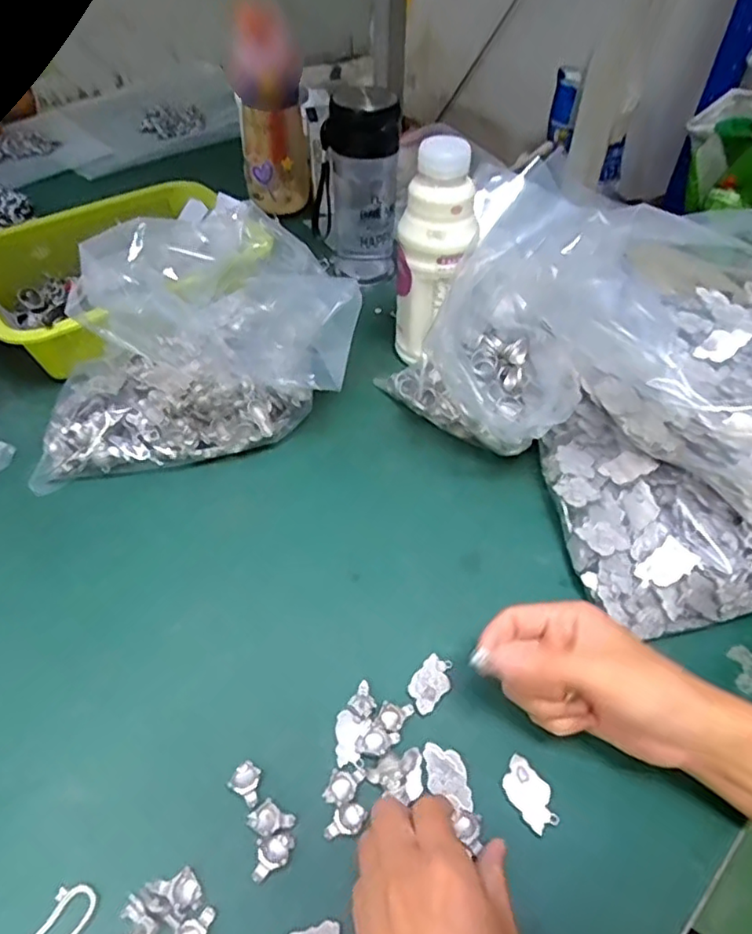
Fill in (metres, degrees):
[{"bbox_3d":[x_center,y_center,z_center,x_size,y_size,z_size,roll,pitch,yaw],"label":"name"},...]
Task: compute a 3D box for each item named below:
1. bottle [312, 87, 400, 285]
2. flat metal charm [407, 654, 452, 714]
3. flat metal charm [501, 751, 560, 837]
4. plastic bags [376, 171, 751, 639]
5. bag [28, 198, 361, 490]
[{"bbox_3d":[-0.021,-0.287,0.649,0.083,0.185,0.063,-4,48,-6],"label":"bottle"},{"bbox_3d":[0.034,0.132,0.385,0.021,0.004,0.035,33,55,26],"label":"flat metal charm"},{"bbox_3d":[0.085,0.179,0.343,0.021,0.004,0.037,-25,53,-22],"label":"flat metal charm"},{"bbox_3d":[0.199,-0.069,0.464,0.255,0.176,0.345,-28,54,-25],"label":"plastic bags"},{"bbox_3d":[-0.155,-0.107,0.507,0.258,0.148,0.163,-12,49,-12],"label":"bag"}]

